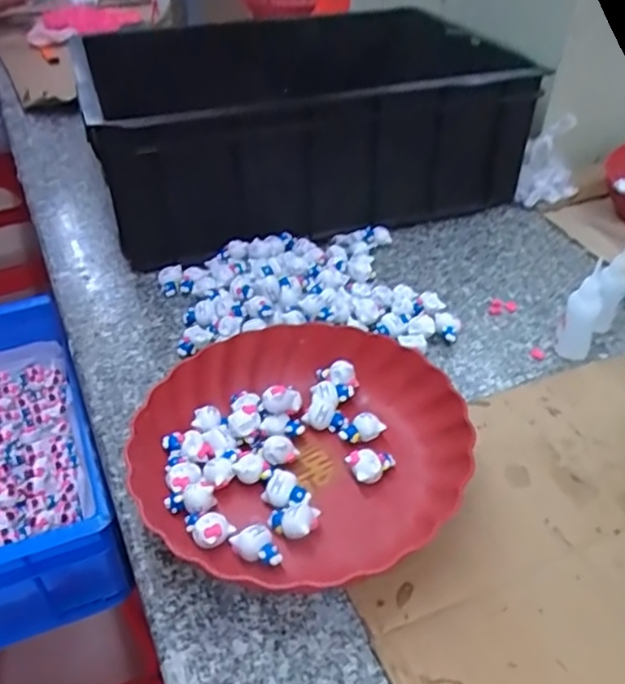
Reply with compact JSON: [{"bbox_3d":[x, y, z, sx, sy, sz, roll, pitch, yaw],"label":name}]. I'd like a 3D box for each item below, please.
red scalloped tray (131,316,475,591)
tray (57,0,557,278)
[{"bbox_3d":[-0.010,0.077,0.478,0.241,0.050,0.225,-7,41,-7],"label":"red scalloped tray"},{"bbox_3d":[-0.020,-0.268,0.777,0.472,0.178,0.322,-15,42,-15],"label":"tray"}]

